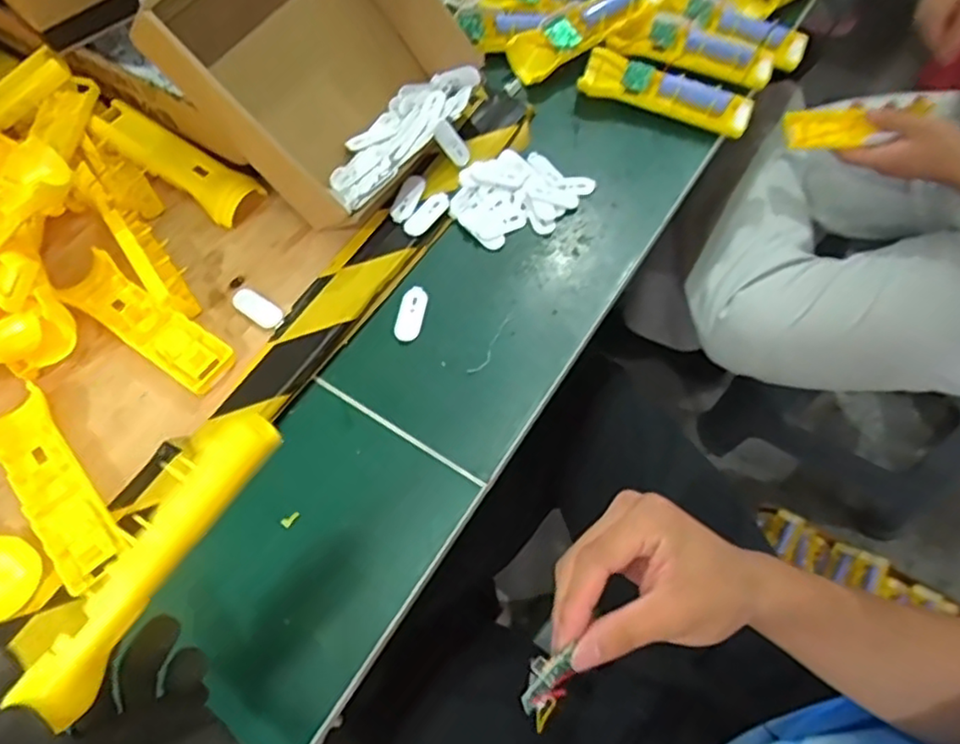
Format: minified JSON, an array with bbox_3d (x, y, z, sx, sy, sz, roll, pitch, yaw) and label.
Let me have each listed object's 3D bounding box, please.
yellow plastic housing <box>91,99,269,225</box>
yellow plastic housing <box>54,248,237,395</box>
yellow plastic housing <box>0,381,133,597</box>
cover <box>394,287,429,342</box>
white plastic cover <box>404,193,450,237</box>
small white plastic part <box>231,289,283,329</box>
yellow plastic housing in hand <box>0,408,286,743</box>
[{"bbox_3d":[-0.267,-0.189,0.577,0.152,0.027,0.047,32,68,16],"label":"yellow plastic housing"},{"bbox_3d":[-0.261,-0.040,0.510,0.157,0.015,0.044,33,68,17],"label":"yellow plastic housing"},{"bbox_3d":[-0.297,0.084,0.462,0.047,0.026,0.154,-37,68,-16],"label":"yellow plastic housing"},{"bbox_3d":[-0.056,-0.047,0.537,0.023,0.007,0.047,10,64,6],"label":"cover"},{"bbox_3d":[-0.045,-0.135,0.563,0.020,0.008,0.048,35,69,17],"label":"white plastic cover"},{"bbox_3d":[-0.178,-0.052,0.526,0.051,0.004,0.021,33,68,16],"label":"small white plastic part"},{"bbox_3d":[-0.145,0.083,0.294,0.026,0.033,0.146,34,81,12],"label":"yellow plastic housing in hand"}]

